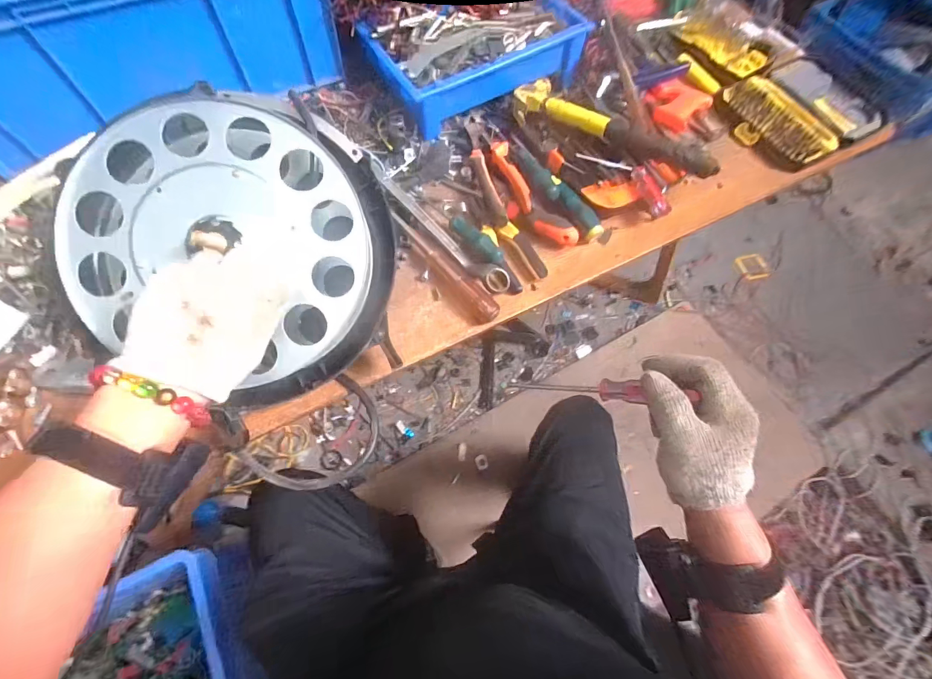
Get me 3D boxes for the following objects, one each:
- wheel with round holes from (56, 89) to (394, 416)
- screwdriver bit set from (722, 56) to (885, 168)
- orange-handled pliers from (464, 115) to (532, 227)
[{"bbox_3d":[-0.215,-0.081,0.386,0.283,0.071,0.283,-2,96,-17],"label":"wheel with round holes"},{"bbox_3d":[0.536,-0.372,0.629,0.231,0.040,0.183,-27,69,-16],"label":"screwdriver bit set"},{"bbox_3d":[0.037,-0.241,0.545,0.053,0.031,0.195,-11,66,-9],"label":"orange-handled pliers"}]

